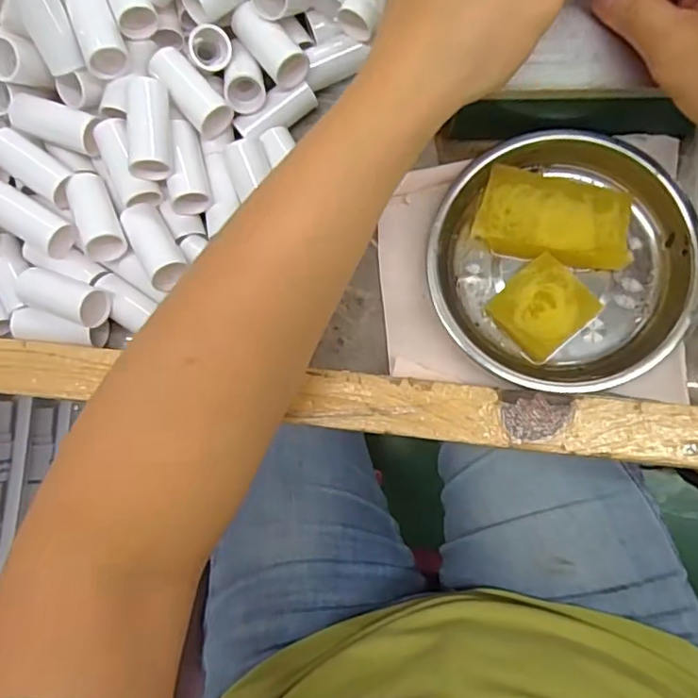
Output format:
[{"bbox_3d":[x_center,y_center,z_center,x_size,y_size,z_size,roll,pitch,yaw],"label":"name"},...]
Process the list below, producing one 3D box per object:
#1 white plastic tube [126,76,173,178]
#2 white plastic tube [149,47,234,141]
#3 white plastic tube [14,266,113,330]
[{"bbox_3d":[-0.101,-0.113,0.292,0.020,0.022,0.049,-7,83,4],"label":"white plastic tube"},{"bbox_3d":[-0.083,-0.135,0.299,0.021,0.017,0.048,-40,94,0],"label":"white plastic tube"},{"bbox_3d":[-0.150,-0.027,0.298,0.046,0.026,0.021,18,85,7],"label":"white plastic tube"}]

